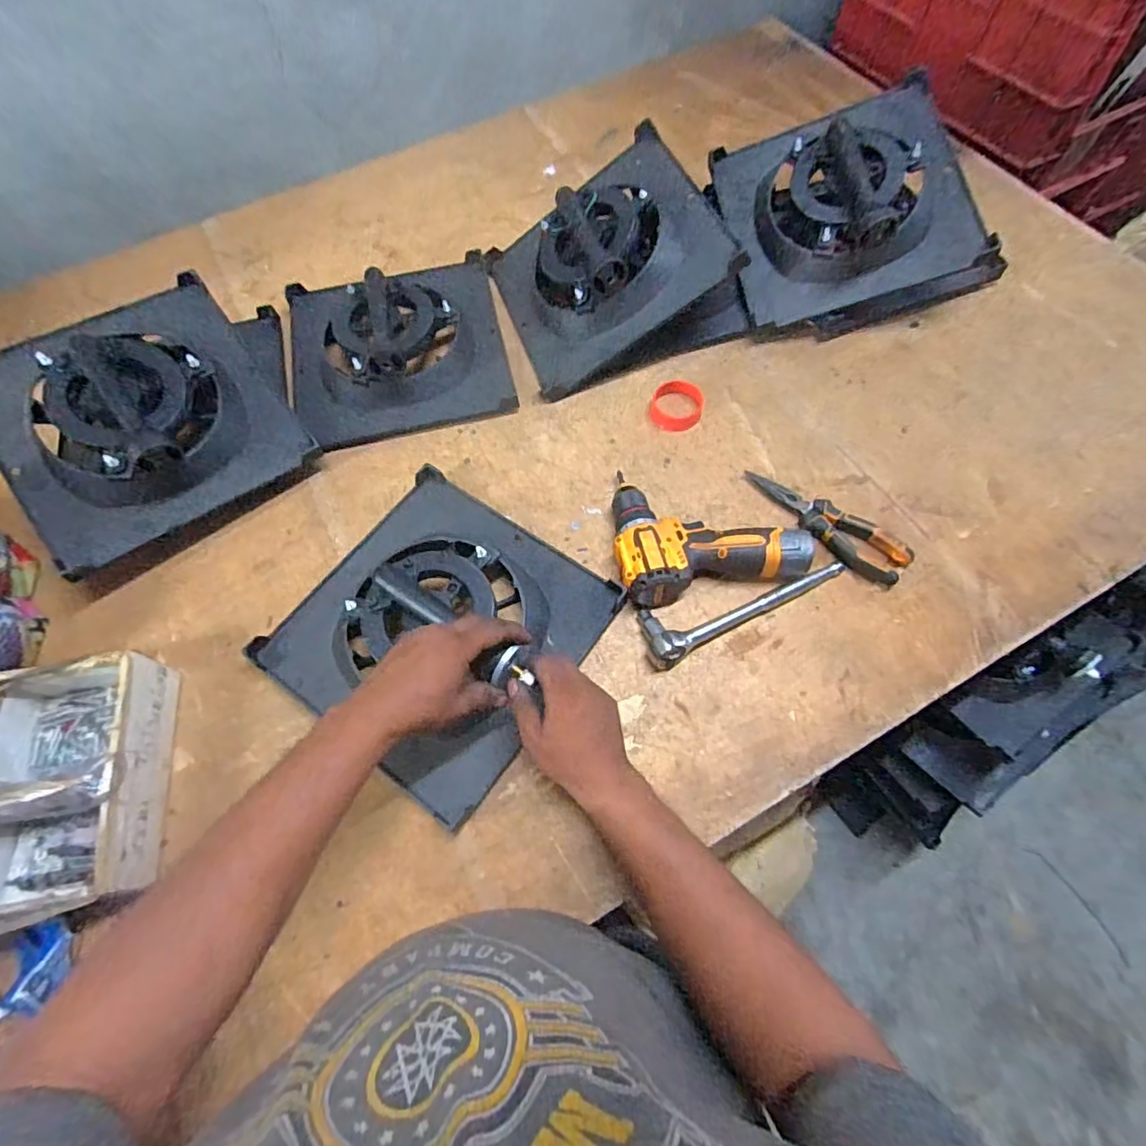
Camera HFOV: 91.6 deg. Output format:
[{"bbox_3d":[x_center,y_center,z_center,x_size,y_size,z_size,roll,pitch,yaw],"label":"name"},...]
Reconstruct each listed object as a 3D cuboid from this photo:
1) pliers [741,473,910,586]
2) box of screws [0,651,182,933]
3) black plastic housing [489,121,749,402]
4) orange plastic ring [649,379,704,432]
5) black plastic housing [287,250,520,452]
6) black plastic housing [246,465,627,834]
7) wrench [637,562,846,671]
[{"bbox_3d":[0.293,-0.060,0.652,0.199,0.027,0.055,36,73,16],"label":"pliers"},{"bbox_3d":[-0.486,0.204,0.531,0.153,0.096,0.221,-11,67,-2],"label":"box of screws"},{"bbox_3d":[0.027,-0.420,0.731,0.296,0.110,0.307,-30,67,19],"label":"black plastic housing"},{"bbox_3d":[0.137,-0.221,0.734,0.067,0.020,0.063,-1,67,2],"label":"orange plastic ring"},{"bbox_3d":[-0.243,-0.327,0.759,0.288,0.090,0.284,-17,67,-5],"label":"black plastic housing"},{"bbox_3d":[-0.145,0.044,0.582,0.294,0.087,0.292,34,72,15],"label":"black plastic housing"},{"bbox_3d":[0.187,0.027,0.612,0.241,0.039,0.066,-23,68,-7],"label":"wrench"}]

